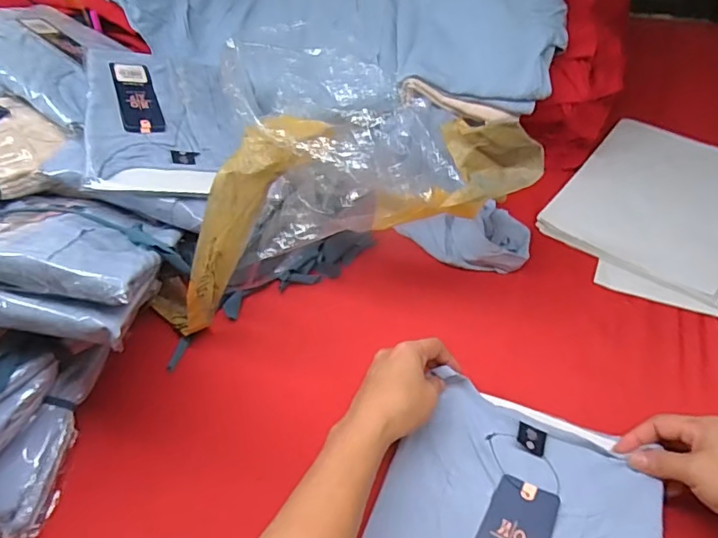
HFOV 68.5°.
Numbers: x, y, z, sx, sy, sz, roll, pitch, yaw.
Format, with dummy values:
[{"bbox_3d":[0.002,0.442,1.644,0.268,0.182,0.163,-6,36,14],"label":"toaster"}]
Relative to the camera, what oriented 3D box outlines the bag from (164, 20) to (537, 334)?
[{"bbox_3d":[-0.036,-0.099,0.580,0.388,0.195,0.235,-6,45,-1],"label":"bag"}]

